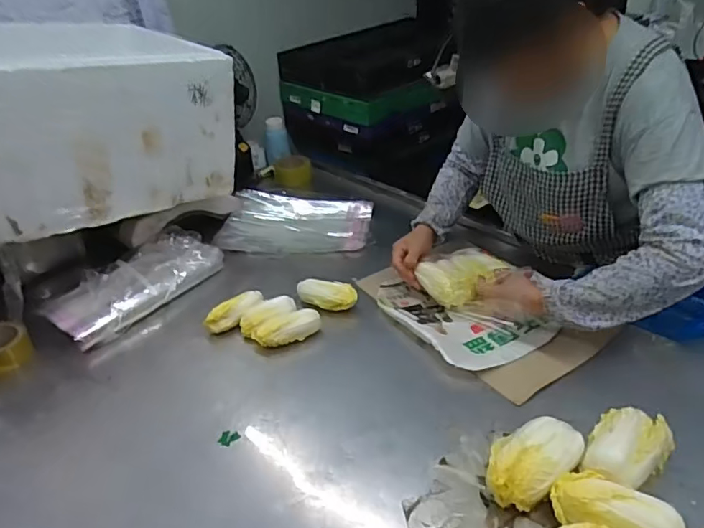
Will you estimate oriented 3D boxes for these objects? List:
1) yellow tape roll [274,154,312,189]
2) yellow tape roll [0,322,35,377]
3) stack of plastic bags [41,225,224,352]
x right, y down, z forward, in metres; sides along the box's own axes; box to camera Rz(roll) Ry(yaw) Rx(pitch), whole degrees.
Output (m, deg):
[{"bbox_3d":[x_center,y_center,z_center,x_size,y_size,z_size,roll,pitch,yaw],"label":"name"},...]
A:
[{"bbox_3d":[-0.171,-0.268,1.580,0.109,0.058,0.110,-7,32,-5],"label":"yellow tape roll"},{"bbox_3d":[-0.620,0.152,0.963,0.096,0.065,0.096,-3,32,2],"label":"yellow tape roll"},{"bbox_3d":[-0.428,0.038,1.094,0.152,0.060,0.341,17,38,29],"label":"stack of plastic bags"}]

